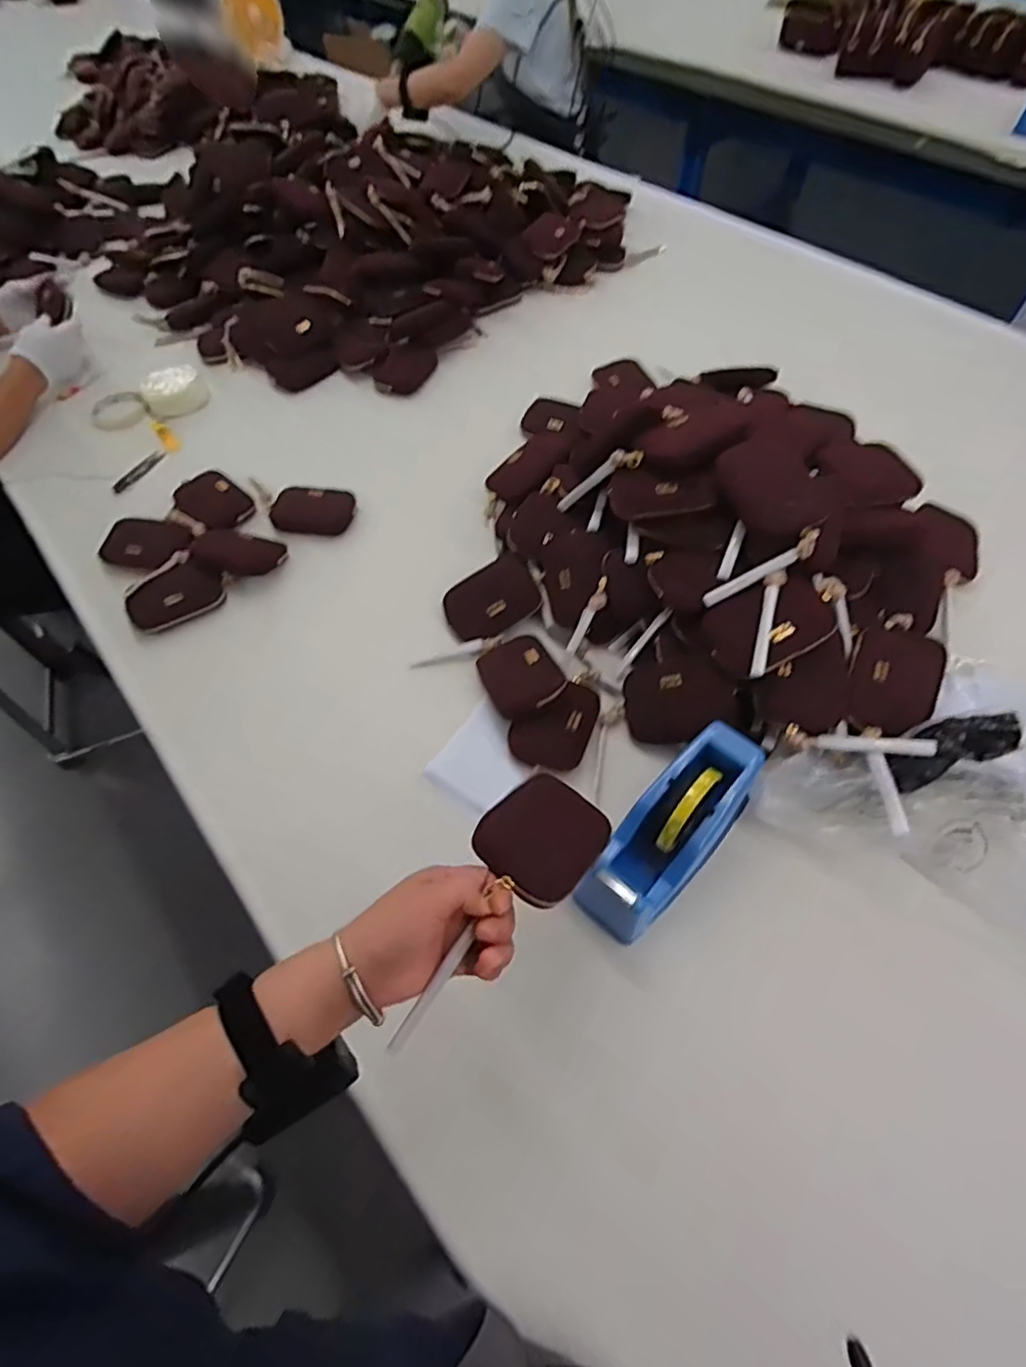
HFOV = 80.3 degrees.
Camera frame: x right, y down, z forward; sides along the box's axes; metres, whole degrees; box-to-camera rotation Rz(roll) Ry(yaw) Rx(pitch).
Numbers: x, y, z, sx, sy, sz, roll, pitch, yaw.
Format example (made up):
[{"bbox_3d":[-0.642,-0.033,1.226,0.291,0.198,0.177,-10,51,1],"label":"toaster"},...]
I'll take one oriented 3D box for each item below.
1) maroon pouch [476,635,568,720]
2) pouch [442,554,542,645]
[{"bbox_3d":[0.010,-0.007,0.681,0.083,0.018,0.094,-32,53,10],"label":"maroon pouch"},{"bbox_3d":[-0.026,-0.103,0.749,0.120,0.026,0.089,-34,62,-17],"label":"pouch"}]

